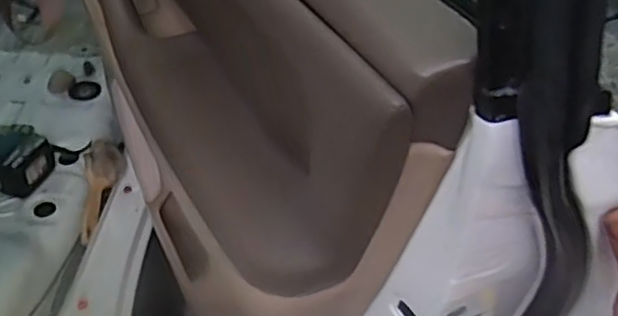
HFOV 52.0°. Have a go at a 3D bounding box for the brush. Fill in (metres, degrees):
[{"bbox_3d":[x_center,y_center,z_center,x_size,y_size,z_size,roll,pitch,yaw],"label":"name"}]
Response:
[{"bbox_3d":[-0.389,0.061,1.170,0.069,0.031,0.209,2,60,1],"label":"brush"}]

